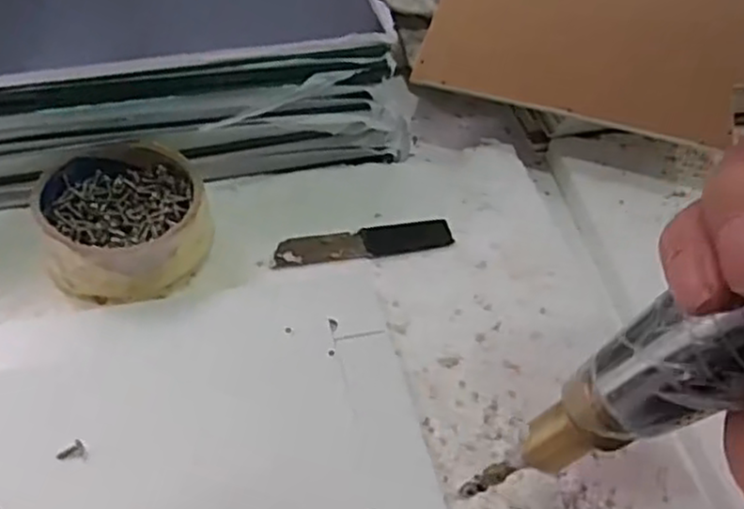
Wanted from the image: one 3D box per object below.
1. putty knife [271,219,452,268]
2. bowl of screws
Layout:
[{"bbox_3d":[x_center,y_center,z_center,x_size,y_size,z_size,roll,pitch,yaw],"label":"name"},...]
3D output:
[{"bbox_3d":[-0.004,-0.007,0.416,0.101,0.004,0.020,-8,52,-13],"label":"putty knife"},{"bbox_3d":[-0.131,-0.018,0.390,0.085,0.036,0.086,3,50,-4],"label":"bowl of screws"}]

